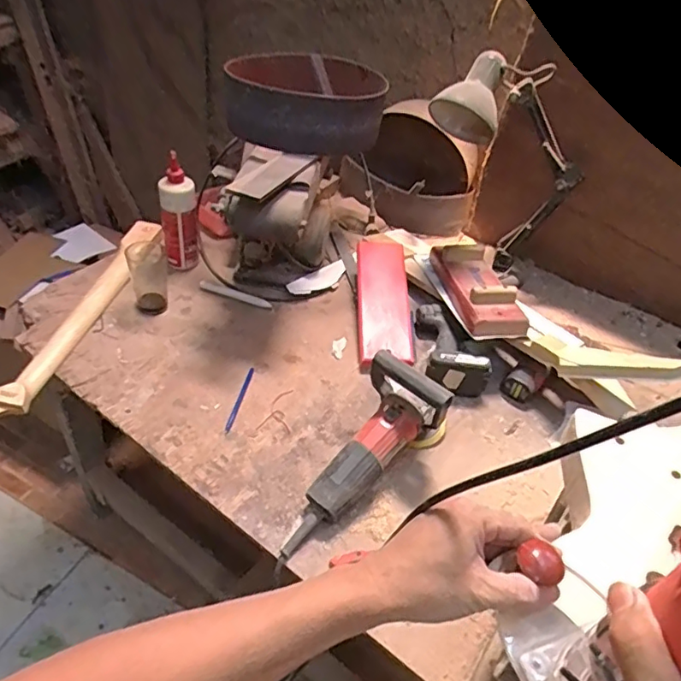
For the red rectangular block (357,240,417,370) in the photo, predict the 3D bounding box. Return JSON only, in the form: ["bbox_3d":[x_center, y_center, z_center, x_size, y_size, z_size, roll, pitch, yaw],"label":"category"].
[{"bbox_3d":[0.085,-0.075,1.045,0.098,0.033,0.282,2,58,-3],"label":"red rectangular block"}]

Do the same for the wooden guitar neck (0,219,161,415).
[{"bbox_3d":[-0.469,-0.068,1.015,0.067,0.042,0.526,14,44,6],"label":"wooden guitar neck"}]

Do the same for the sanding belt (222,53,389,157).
[{"bbox_3d":[-0.073,-0.455,1.030,0.269,0.111,0.276,1,44,-7],"label":"sanding belt"}]

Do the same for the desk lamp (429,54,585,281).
[{"bbox_3d":[0.332,-0.328,1.040,0.207,0.427,0.123,-15,39,22],"label":"desk lamp"}]

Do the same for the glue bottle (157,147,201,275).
[{"bbox_3d":[-0.316,-0.238,1.076,0.070,0.215,0.074,-6,46,-14],"label":"glue bottle"}]

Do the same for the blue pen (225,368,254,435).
[{"bbox_3d":[-0.166,0.097,0.907,0.010,0.005,0.140,11,45,6],"label":"blue pen"}]

